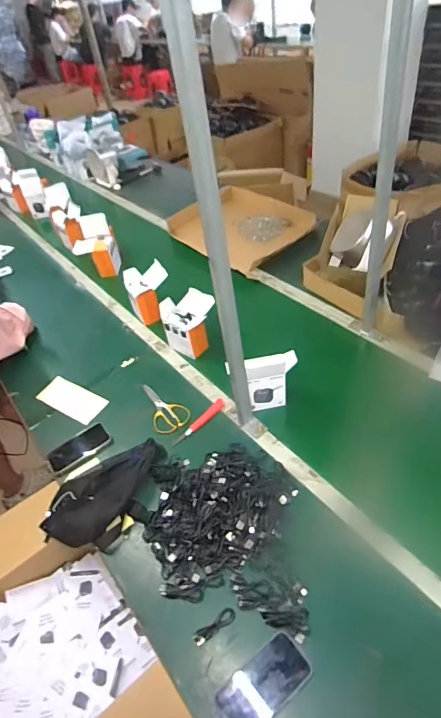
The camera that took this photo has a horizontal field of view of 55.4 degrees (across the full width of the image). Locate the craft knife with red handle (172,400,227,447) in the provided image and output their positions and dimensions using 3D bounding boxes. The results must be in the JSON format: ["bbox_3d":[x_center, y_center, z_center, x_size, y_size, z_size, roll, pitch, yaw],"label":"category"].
[{"bbox_3d":[-0.049,0.151,1.013,0.163,0.022,0.024,-38,50,-26],"label":"craft knife with red handle"}]

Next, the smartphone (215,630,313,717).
[{"bbox_3d":[0.066,0.494,0.639,0.142,0.015,0.076,-32,47,-21],"label":"smartphone"}]

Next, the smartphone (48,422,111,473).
[{"bbox_3d":[-0.339,0.209,1.004,0.143,0.016,0.075,-32,48,-21],"label":"smartphone"}]

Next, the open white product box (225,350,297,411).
[{"bbox_3d":[0.098,0.057,0.985,0.152,0.149,0.043,-9,43,1],"label":"open white product box"}]

